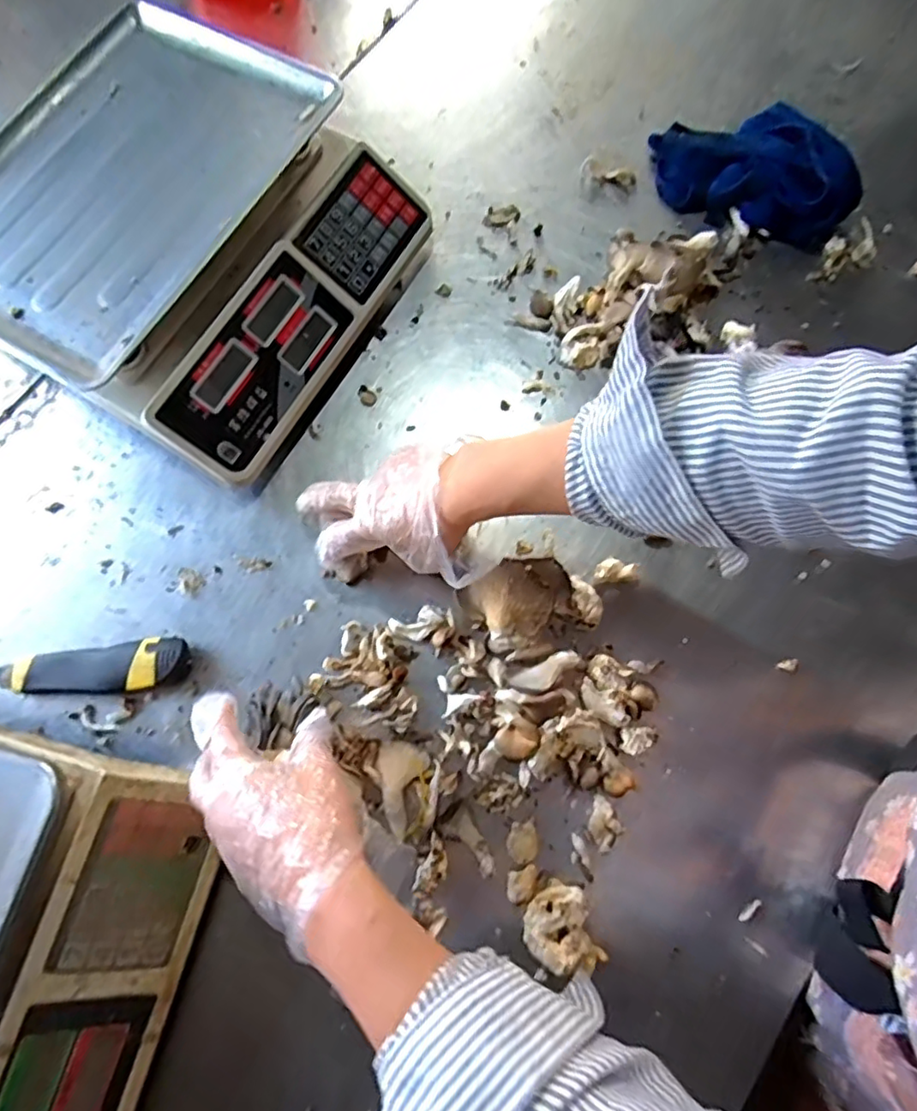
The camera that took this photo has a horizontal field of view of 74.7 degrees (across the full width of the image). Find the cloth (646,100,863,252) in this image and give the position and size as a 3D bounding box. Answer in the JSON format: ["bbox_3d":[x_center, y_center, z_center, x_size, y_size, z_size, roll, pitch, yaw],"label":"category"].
[{"bbox_3d":[0.280,-0.371,0.568,0.197,0.053,0.102,24,77,8],"label":"cloth"}]

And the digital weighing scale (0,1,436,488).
[{"bbox_3d":[-0.240,-0.273,0.528,0.320,0.118,0.324,29,78,9],"label":"digital weighing scale"}]

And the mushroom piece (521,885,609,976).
[{"bbox_3d":[0.070,0.261,0.416,0.048,0.025,0.051,-1,75,2],"label":"mushroom piece"}]

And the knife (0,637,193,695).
[{"bbox_3d":[-0.295,0.093,0.478,0.152,0.020,0.038,-7,75,0],"label":"knife"}]

